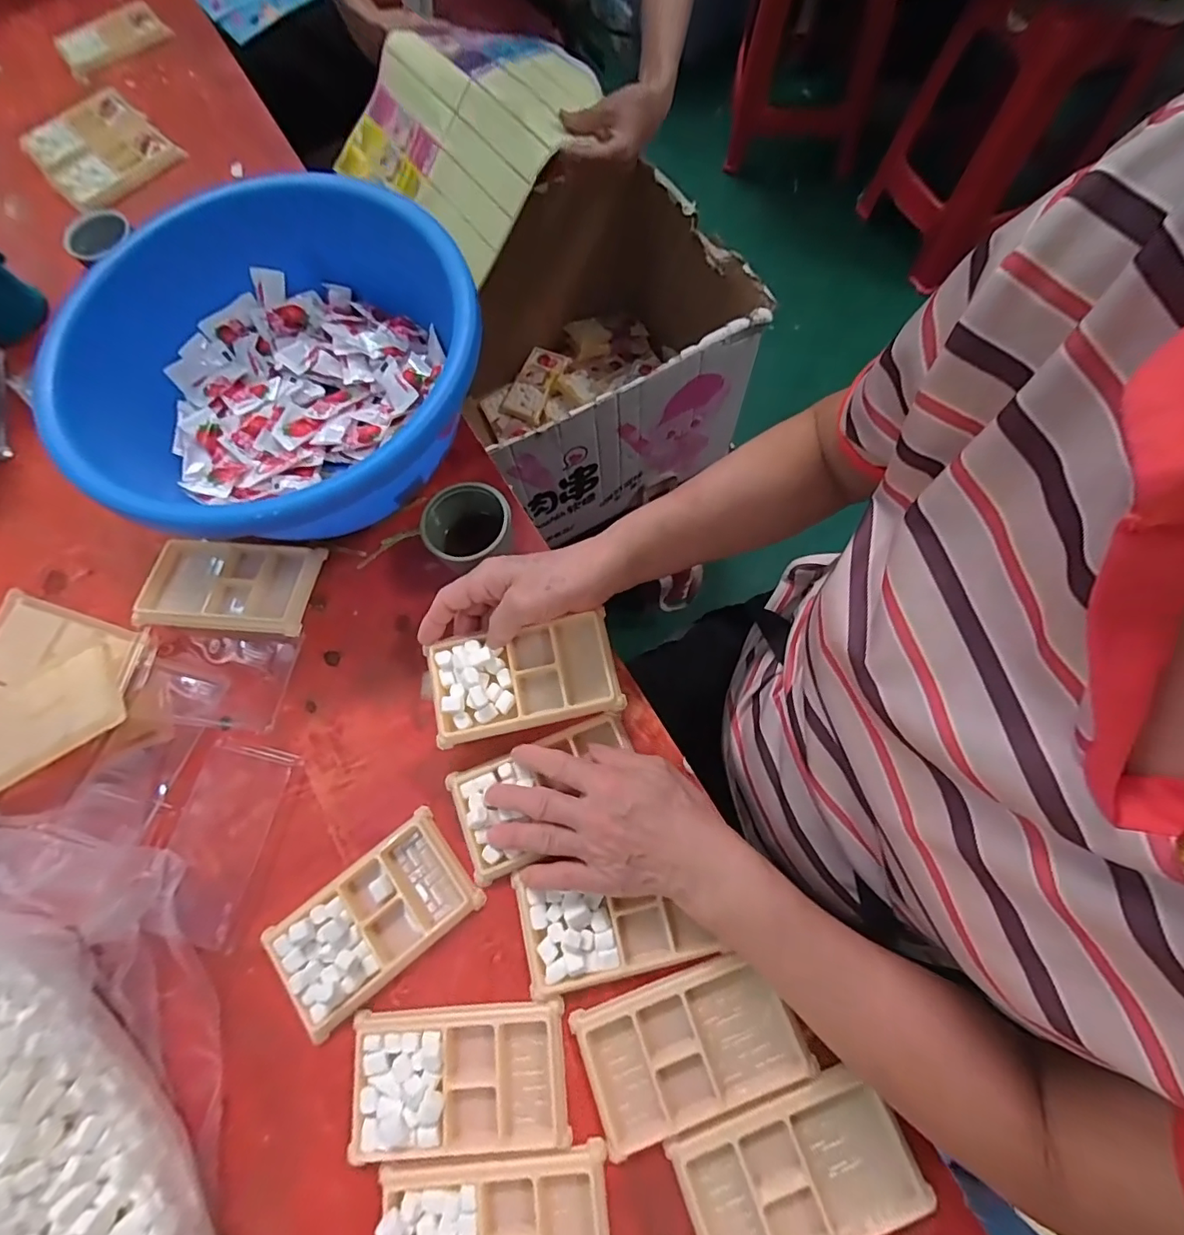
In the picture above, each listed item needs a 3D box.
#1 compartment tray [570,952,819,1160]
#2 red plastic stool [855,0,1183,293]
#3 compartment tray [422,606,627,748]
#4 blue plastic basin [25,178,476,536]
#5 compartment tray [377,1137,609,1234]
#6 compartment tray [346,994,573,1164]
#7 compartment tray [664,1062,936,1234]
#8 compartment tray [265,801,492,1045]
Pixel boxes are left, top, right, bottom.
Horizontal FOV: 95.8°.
[{"bbox_3d":[0.062,0.273,0.342,0.134,0.011,0.078,-19,72,-4],"label":"compartment tray"},{"bbox_3d":[0.889,-1.066,1.159,0.298,0.448,0.300,-26,73,-6],"label":"red plastic stool"},{"bbox_3d":[-0.050,0.042,0.391,0.134,0.021,0.071,-11,72,-2],"label":"compartment tray"},{"bbox_3d":[-0.251,-0.191,0.444,0.301,0.125,0.294,-1,72,2],"label":"blue plastic basin"},{"bbox_3d":[-0.057,0.365,0.315,0.132,0.011,0.077,-5,72,1],"label":"compartment tray"},{"bbox_3d":[-0.085,0.293,0.340,0.134,0.012,0.077,-5,72,1],"label":"compartment tray"},{"bbox_3d":[0.124,0.330,0.321,0.136,0.009,0.078,-20,73,-4],"label":"compartment tray"},{"bbox_3d":[-0.152,0.208,0.371,0.134,0.017,0.081,-38,75,-9],"label":"compartment tray"}]

